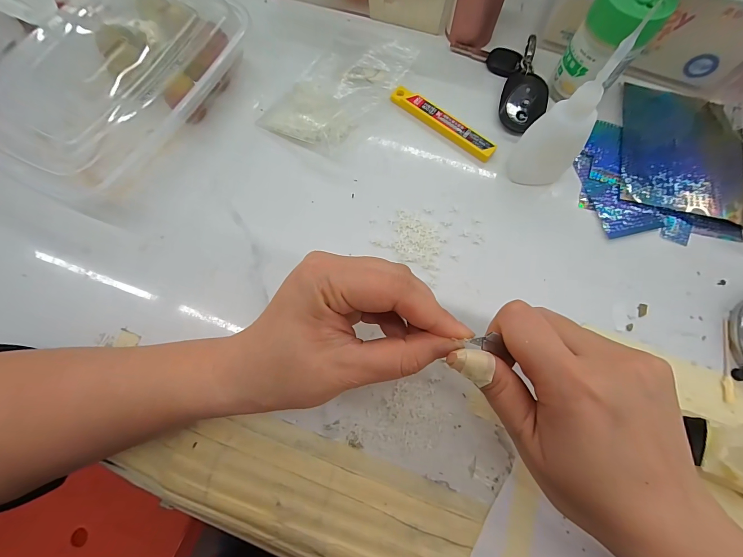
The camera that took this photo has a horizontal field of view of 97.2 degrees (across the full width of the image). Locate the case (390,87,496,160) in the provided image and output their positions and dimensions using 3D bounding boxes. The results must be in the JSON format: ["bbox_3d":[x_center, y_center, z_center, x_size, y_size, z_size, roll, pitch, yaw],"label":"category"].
[{"bbox_3d":[0.061,-0.134,0.282,0.101,0.008,0.019,39,78,10],"label":"case"}]

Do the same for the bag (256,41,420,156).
[{"bbox_3d":[-0.030,-0.164,0.283,0.083,0.022,0.119,32,76,8],"label":"bag"}]

